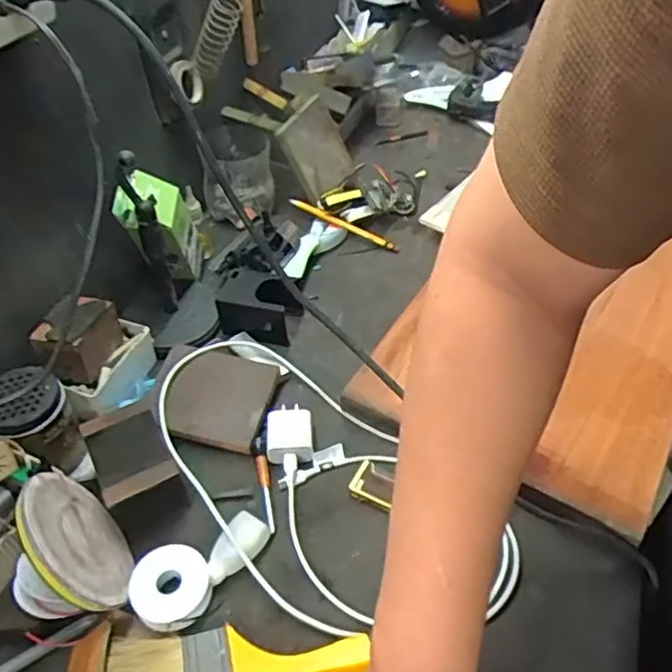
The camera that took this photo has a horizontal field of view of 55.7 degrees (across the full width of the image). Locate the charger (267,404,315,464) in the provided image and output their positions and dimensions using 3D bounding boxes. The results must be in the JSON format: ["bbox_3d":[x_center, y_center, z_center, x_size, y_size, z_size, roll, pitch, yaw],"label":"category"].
[{"bbox_3d":[-0.044,0.092,0.607,0.042,0.019,0.055,-4,46,-1],"label":"charger"}]

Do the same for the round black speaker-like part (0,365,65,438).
[{"bbox_3d":[-0.275,0.054,0.558,0.062,0.024,0.064,-1,46,1],"label":"round black speaker-like part"}]

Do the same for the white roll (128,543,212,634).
[{"bbox_3d":[-0.132,0.202,0.512,0.061,0.013,0.061,-33,68,-26],"label":"white roll"}]

